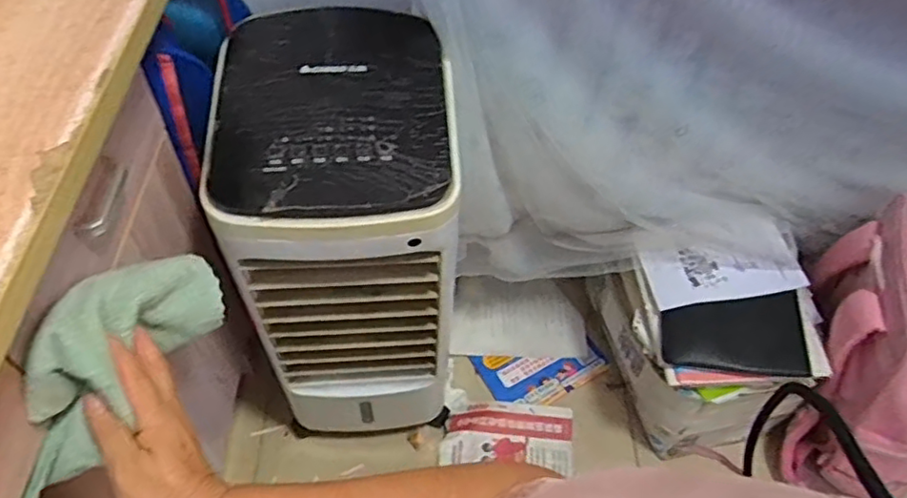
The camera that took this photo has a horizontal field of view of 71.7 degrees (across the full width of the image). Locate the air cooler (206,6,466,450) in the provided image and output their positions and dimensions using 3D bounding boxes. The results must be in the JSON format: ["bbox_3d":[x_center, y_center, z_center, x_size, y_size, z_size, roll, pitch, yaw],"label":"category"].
[{"bbox_3d":[-0.127,0.017,0.819,0.240,0.564,0.254,-2,55,-7],"label":"air cooler"}]

